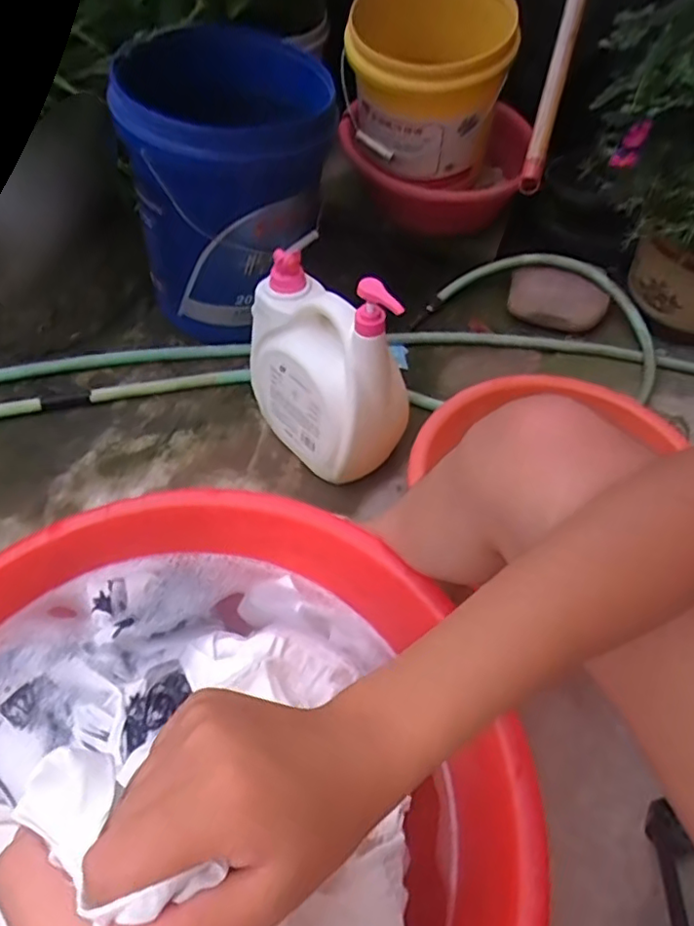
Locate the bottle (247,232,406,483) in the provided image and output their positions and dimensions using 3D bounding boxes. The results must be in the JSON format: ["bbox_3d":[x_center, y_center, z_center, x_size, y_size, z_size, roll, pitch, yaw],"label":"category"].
[{"bbox_3d":[-0.026,-0.136,0.825,0.125,0.312,0.223,-30,63,-25],"label":"bottle"}]

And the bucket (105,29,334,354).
[{"bbox_3d":[-0.176,-0.412,0.975,0.283,0.391,0.288,1,53,-2],"label":"bucket"}]

